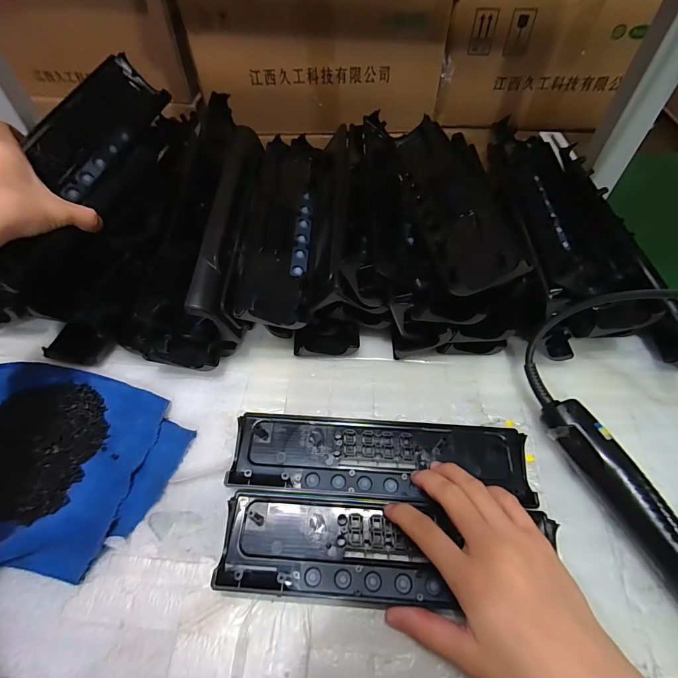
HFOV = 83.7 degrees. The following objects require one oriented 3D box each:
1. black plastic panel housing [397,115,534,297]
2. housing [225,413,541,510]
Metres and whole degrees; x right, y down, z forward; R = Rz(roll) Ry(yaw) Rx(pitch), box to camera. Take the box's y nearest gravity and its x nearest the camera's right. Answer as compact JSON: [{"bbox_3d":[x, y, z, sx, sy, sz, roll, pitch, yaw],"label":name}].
[{"bbox_3d":[0.109,-0.149,0.400,0.065,0.036,0.231,-8,53,1],"label":"black plastic panel housing"},{"bbox_3d":[0.035,0.100,0.327,0.245,0.019,0.072,1,55,0],"label":"housing"}]

